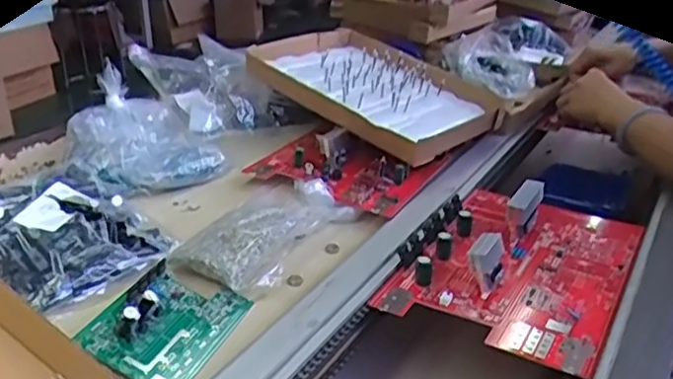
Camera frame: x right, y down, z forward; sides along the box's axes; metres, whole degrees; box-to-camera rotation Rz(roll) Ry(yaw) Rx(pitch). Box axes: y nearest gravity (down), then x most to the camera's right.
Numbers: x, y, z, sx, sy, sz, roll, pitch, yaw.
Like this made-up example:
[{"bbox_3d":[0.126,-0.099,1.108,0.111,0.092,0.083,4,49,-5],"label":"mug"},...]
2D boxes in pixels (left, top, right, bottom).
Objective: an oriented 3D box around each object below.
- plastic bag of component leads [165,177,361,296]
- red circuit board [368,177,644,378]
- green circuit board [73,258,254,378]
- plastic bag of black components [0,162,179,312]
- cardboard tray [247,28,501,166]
[{"bbox_3d":[-0.069,0.038,0.682,0.114,0.033,0.195,8,26,22],"label":"plastic bag of component leads"},{"bbox_3d":[0.182,0.059,0.655,0.198,0.042,0.277,12,28,29],"label":"red circuit board"},{"bbox_3d":[-0.138,0.105,0.552,0.092,0.027,0.126,30,34,7],"label":"green circuit board"},{"bbox_3d":[-0.269,0.037,0.645,0.182,0.039,0.143,35,50,26],"label":"plastic bag of black components"},{"bbox_3d":[0.058,-0.156,0.938,0.336,0.050,0.272,34,40,29],"label":"cardboard tray"}]

